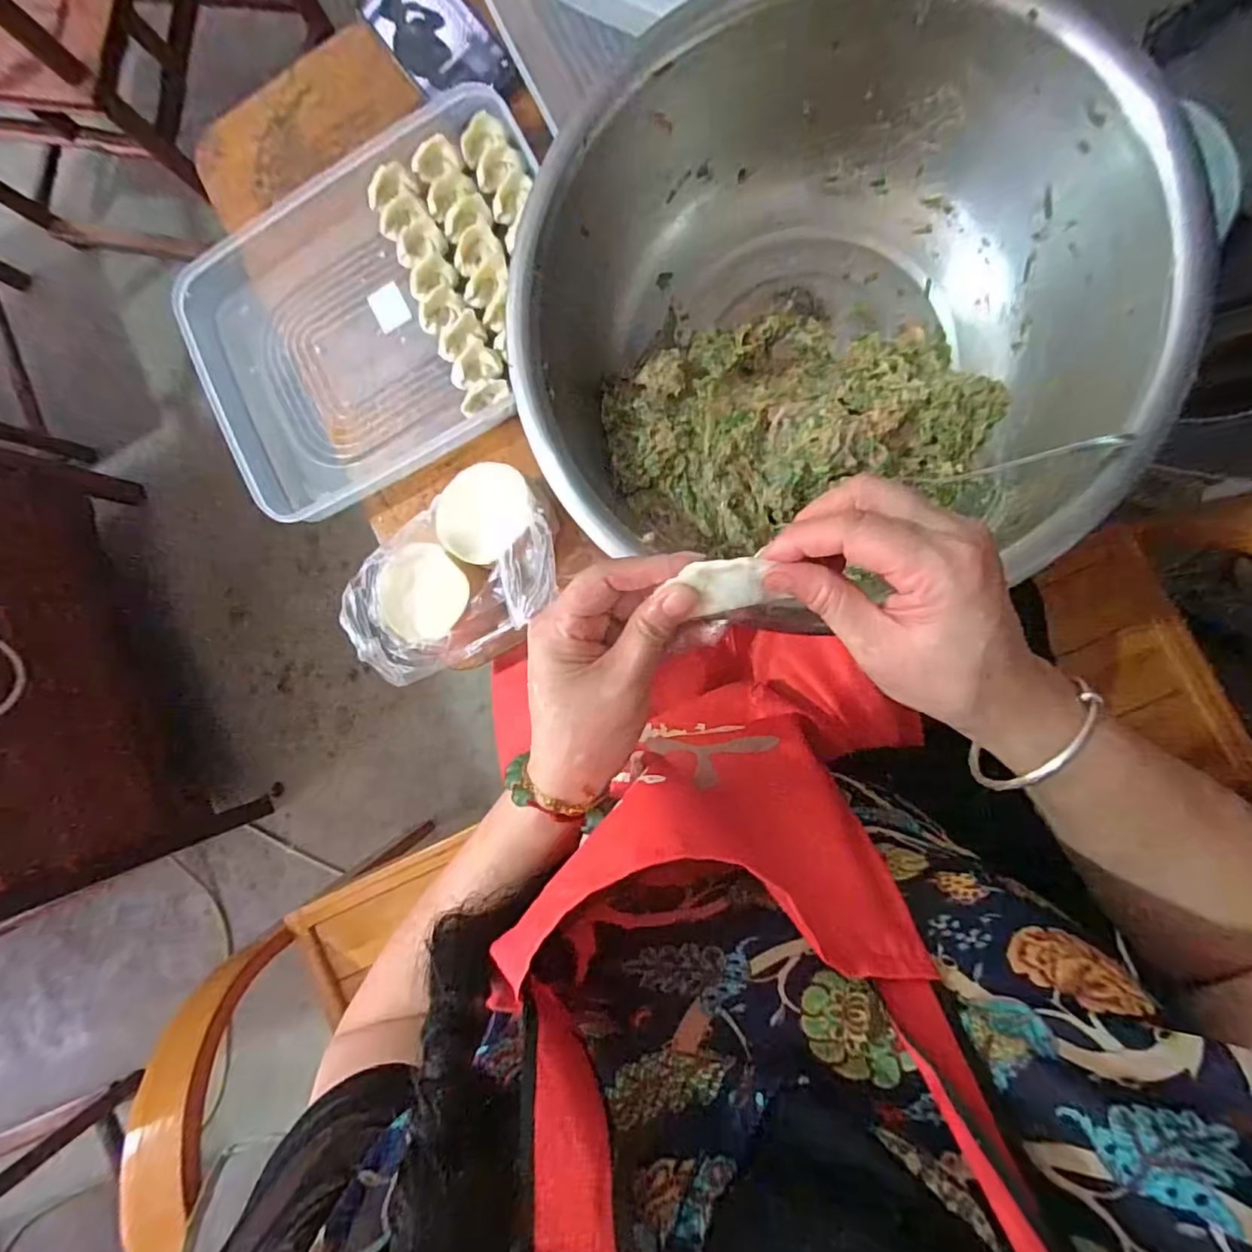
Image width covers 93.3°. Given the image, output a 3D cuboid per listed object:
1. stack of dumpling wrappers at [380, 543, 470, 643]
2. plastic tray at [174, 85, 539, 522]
[{"bbox_3d":[-0.156,-0.023,0.448,0.063,0.018,0.073,34,99,-9],"label":"stack of dumpling wrappers"},{"bbox_3d":[-0.213,-0.270,0.516,0.327,0.037,0.265,-25,86,7],"label":"plastic tray"}]

